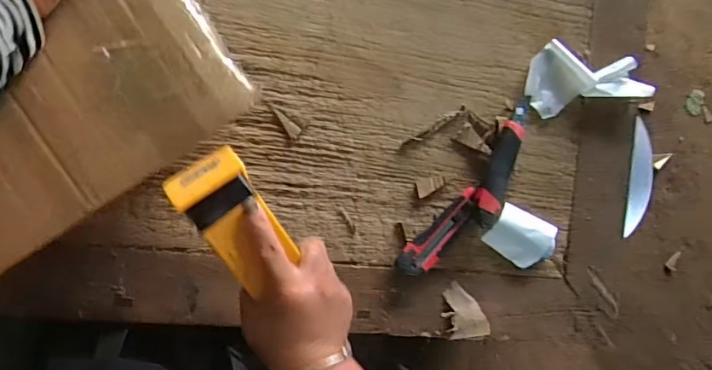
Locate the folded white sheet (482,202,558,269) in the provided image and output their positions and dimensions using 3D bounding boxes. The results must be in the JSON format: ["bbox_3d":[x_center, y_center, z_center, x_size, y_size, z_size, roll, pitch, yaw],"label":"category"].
[{"bbox_3d":[0.222,0.071,0.657,0.092,0.023,0.067,32,88,-9],"label":"folded white sheet"}]

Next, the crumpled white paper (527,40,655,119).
[{"bbox_3d":[0.307,-0.149,0.660,0.160,0.026,0.091,-13,95,-8],"label":"crumpled white paper"}]

